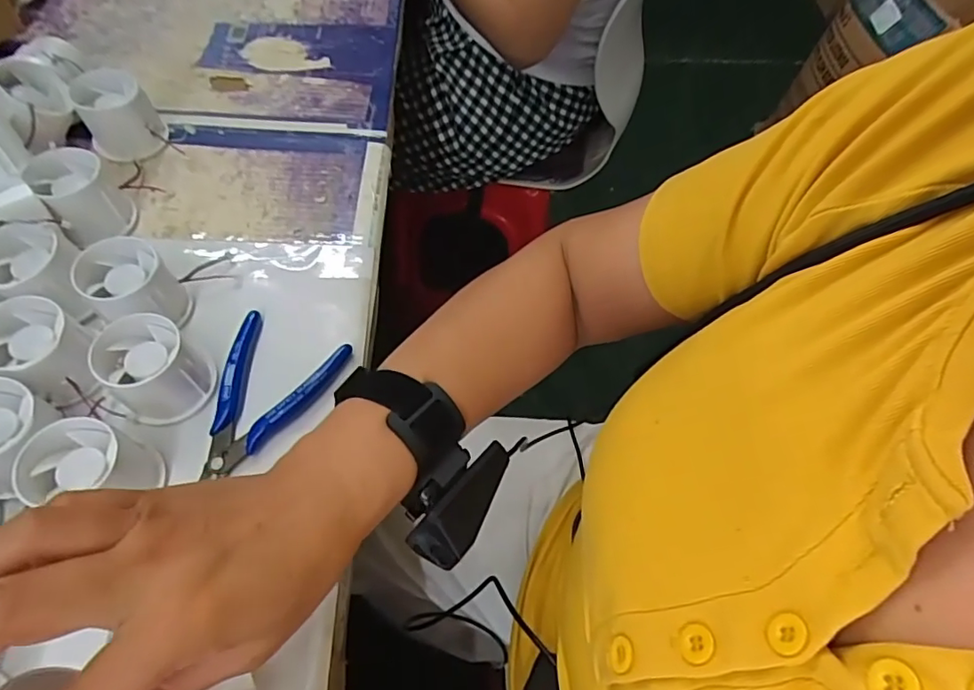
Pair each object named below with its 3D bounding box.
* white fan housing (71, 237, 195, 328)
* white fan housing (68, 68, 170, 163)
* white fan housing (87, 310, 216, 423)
[{"bbox_3d":[-0.238,-0.035,0.369,0.051,0.050,0.053,2,60,-3],"label":"white fan housing"},{"bbox_3d":[-0.303,-0.187,0.450,0.052,0.048,0.058,-35,68,-22],"label":"white fan housing"},{"bbox_3d":[-0.210,0.016,0.341,0.052,0.045,0.054,2,60,-3],"label":"white fan housing"}]

